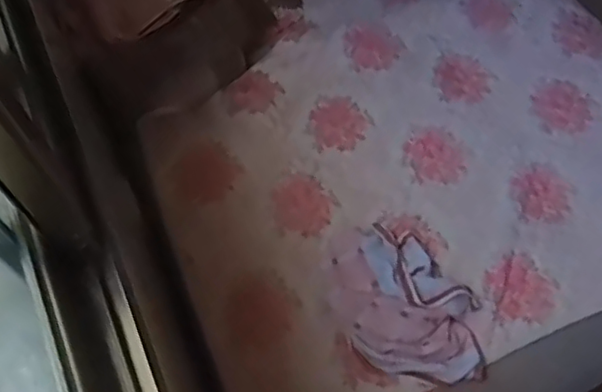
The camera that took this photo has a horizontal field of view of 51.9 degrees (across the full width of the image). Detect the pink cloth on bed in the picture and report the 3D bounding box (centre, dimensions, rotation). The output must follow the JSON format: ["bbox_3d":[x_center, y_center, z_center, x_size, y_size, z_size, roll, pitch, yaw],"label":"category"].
[{"bbox_3d":[0.169,0.177,1.019,0.214,0.077,0.312,-36,68,-16],"label":"pink cloth on bed"}]

